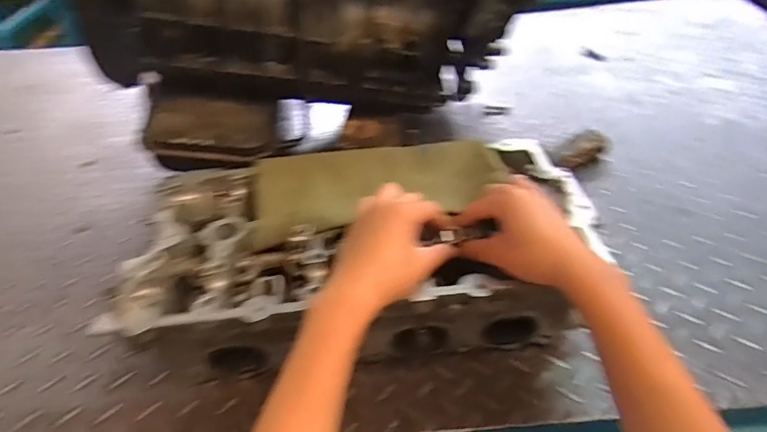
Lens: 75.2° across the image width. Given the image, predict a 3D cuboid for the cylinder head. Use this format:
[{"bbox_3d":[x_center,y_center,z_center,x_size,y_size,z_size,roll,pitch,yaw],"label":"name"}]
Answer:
[{"bbox_3d":[-0.014,0.038,0.539,0.435,0.133,0.234,-5,41,-2],"label":"cylinder head"}]

